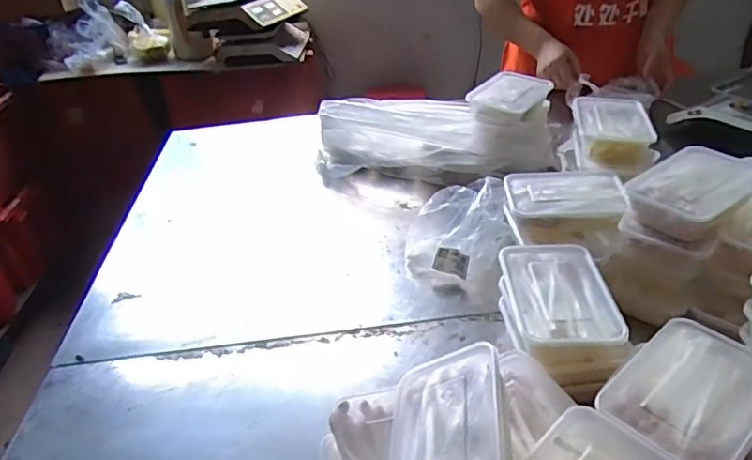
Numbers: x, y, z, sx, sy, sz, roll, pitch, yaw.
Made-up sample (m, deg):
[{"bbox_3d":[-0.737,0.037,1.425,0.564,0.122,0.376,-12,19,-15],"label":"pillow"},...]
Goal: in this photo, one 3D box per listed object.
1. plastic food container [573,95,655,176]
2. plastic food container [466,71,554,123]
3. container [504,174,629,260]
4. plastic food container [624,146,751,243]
[{"bbox_3d":[0.368,-0.146,0.873,0.112,0.071,0.156,2,35,11],"label":"plastic food container"},{"bbox_3d":[0.234,-0.233,0.970,0.110,0.039,0.135,21,42,33],"label":"plastic food container"},{"bbox_3d":[0.266,-0.025,0.797,0.158,0.071,0.125,0,35,8],"label":"container"},{"bbox_3d":[0.406,-0.047,0.705,0.154,0.053,0.114,-26,39,-27],"label":"plastic food container"}]

